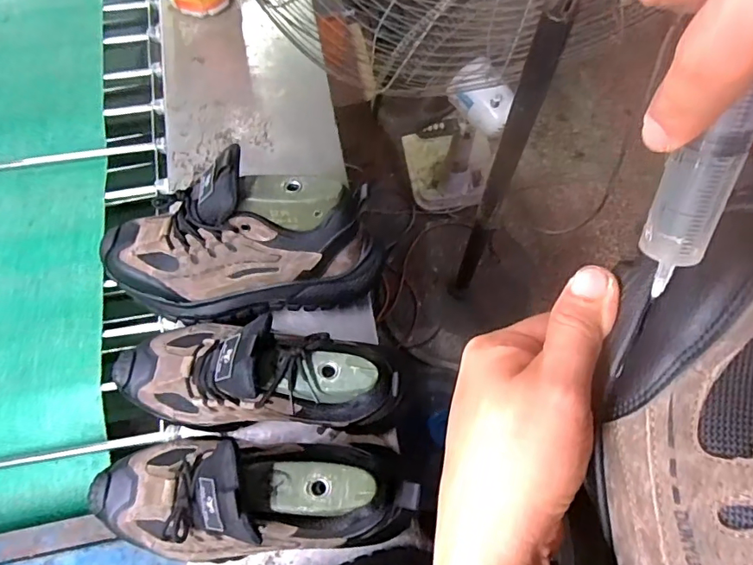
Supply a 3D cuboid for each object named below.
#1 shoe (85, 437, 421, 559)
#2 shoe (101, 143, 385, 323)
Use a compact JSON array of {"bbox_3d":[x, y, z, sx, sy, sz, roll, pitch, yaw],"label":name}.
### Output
[{"bbox_3d":[-0.122,0.195,0.447,0.298,0.166,0.105,-1,67,1],"label":"shoe"},{"bbox_3d":[-0.150,-0.042,0.524,0.295,0.136,0.117,-8,68,-3],"label":"shoe"}]

